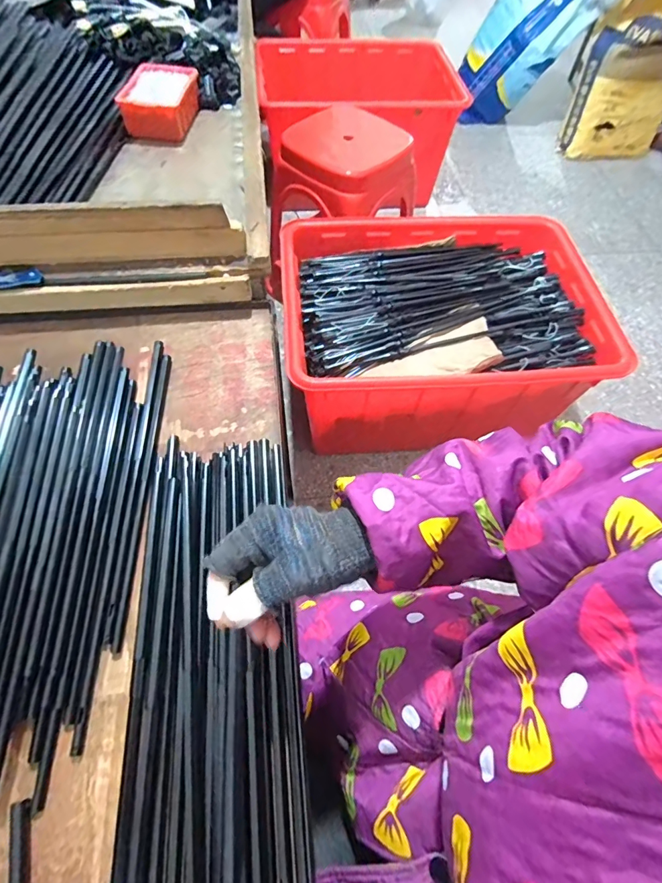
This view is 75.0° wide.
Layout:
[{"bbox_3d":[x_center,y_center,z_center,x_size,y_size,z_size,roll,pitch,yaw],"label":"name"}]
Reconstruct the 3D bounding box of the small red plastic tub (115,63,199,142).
[{"bbox_3d":[-0.285,-0.566,0.719,0.097,0.047,0.150,5,59,-1],"label":"small red plastic tub"}]

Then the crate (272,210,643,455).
[{"bbox_3d":[0.242,-0.268,1.119,0.704,0.349,0.518,-3,60,-6],"label":"crate"}]

